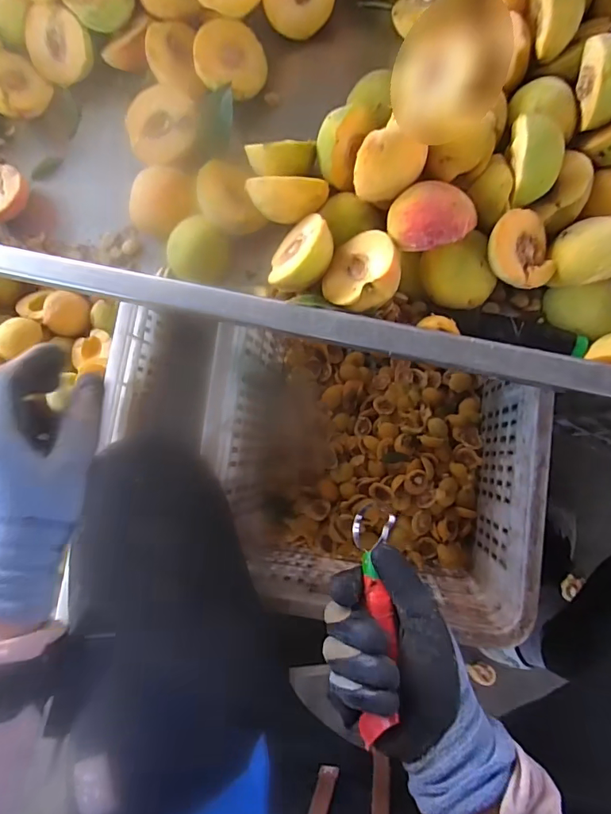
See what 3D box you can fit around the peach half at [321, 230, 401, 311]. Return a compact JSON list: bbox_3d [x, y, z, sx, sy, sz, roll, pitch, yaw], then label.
[{"bbox_3d":[0.042,-0.099,0.343,0.058,0.023,0.057,-33,50,24],"label":"peach half"}]

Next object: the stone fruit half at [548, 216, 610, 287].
[{"bbox_3d":[0.194,-0.105,0.303,0.047,0.027,0.040,2,84,8],"label":"stone fruit half"}]

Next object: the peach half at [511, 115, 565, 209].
[{"bbox_3d":[0.156,-0.170,0.311,0.032,0.041,0.050,-11,82,6],"label":"peach half"}]

